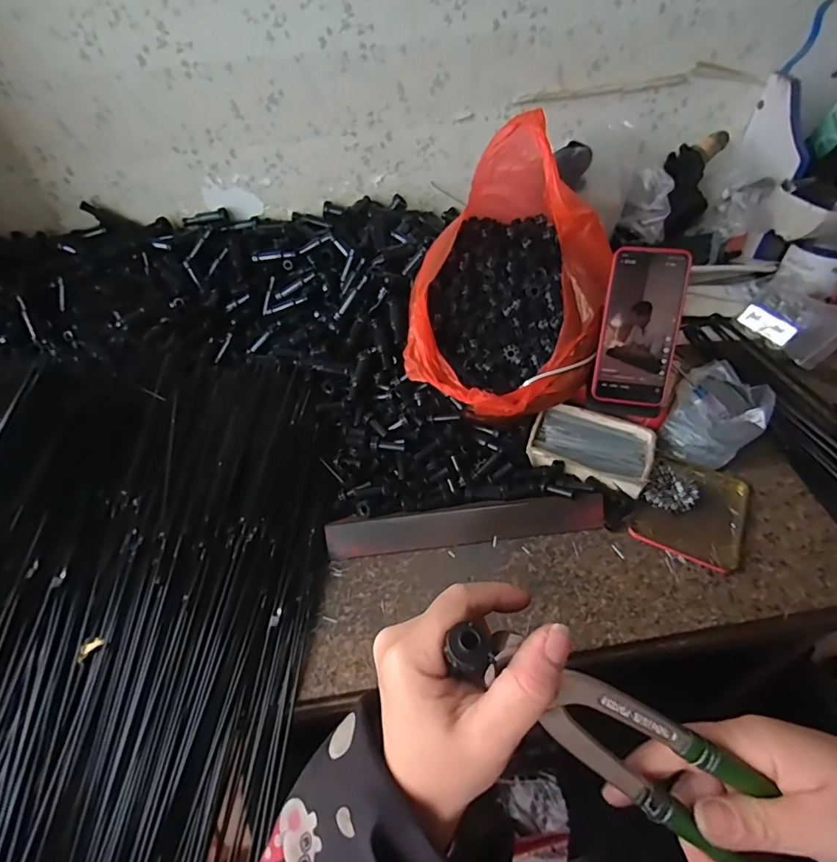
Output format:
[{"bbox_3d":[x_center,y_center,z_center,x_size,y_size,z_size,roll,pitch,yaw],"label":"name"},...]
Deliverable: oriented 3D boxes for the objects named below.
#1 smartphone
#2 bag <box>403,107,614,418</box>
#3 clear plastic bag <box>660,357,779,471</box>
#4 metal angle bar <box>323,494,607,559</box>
[{"bbox_3d":[0.239,-0.111,0.531,0.078,0.164,0.014,7,12,9],"label":"smartphone"},{"bbox_3d":[0.104,-0.172,0.548,0.203,0.206,0.270,10,50,12],"label":"bag"},{"bbox_3d":[0.341,-0.021,0.562,0.089,0.055,0.115,26,55,24],"label":"clear plastic bag"},{"bbox_3d":[0.050,0.096,0.507,0.283,0.022,0.033,-6,49,-2],"label":"metal angle bar"}]

